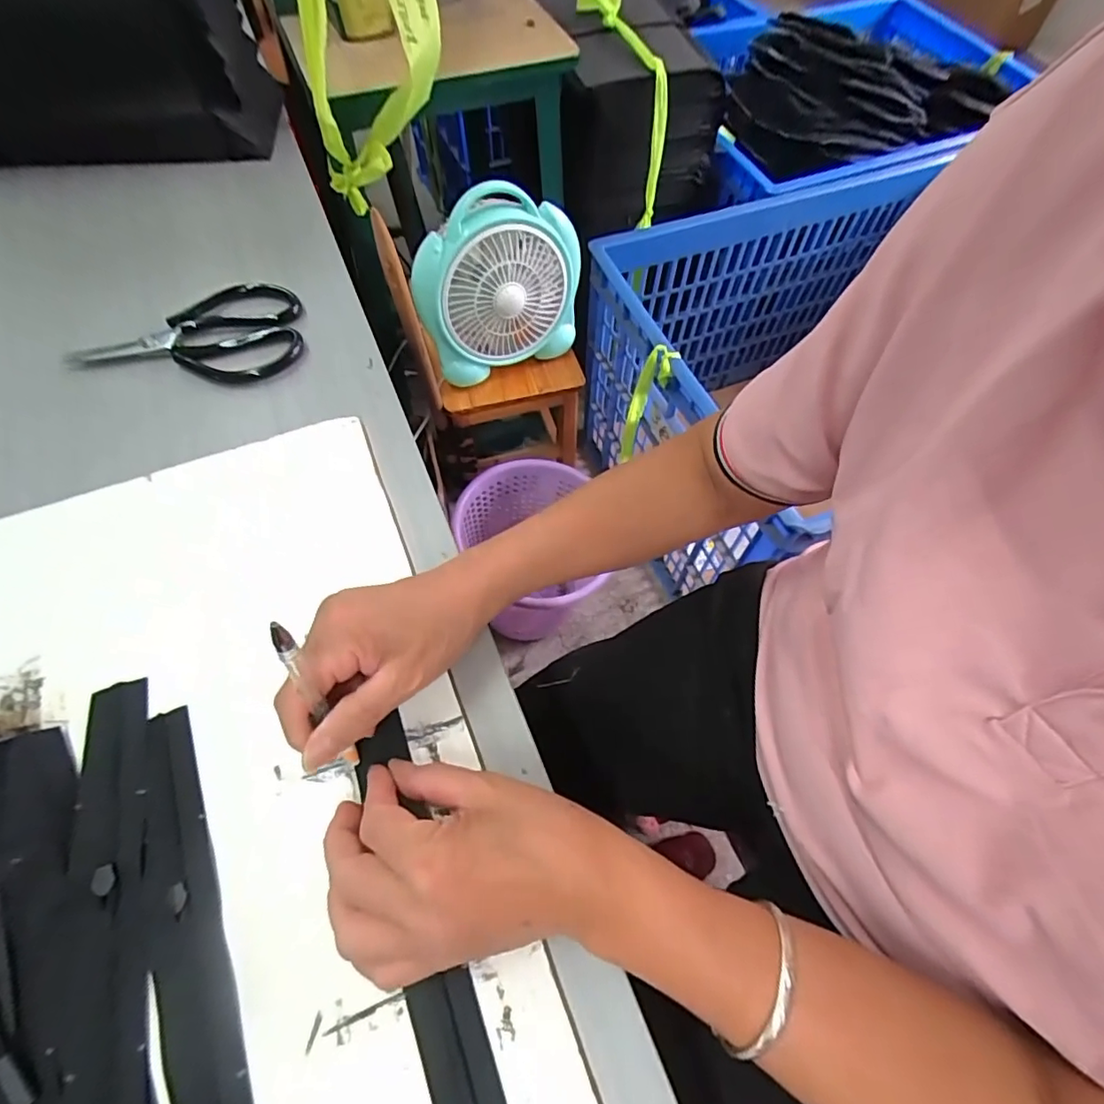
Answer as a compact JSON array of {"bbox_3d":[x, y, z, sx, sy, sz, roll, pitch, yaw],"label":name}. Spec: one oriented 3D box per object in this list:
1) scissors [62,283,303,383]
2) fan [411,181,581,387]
[{"bbox_3d":[-0.301,-0.185,0.465,0.171,0.014,0.103,-4,61,-5],"label":"scissors"},{"bbox_3d":[-0.072,-0.377,0.793,0.243,0.219,0.093,-27,66,-15],"label":"fan"}]

